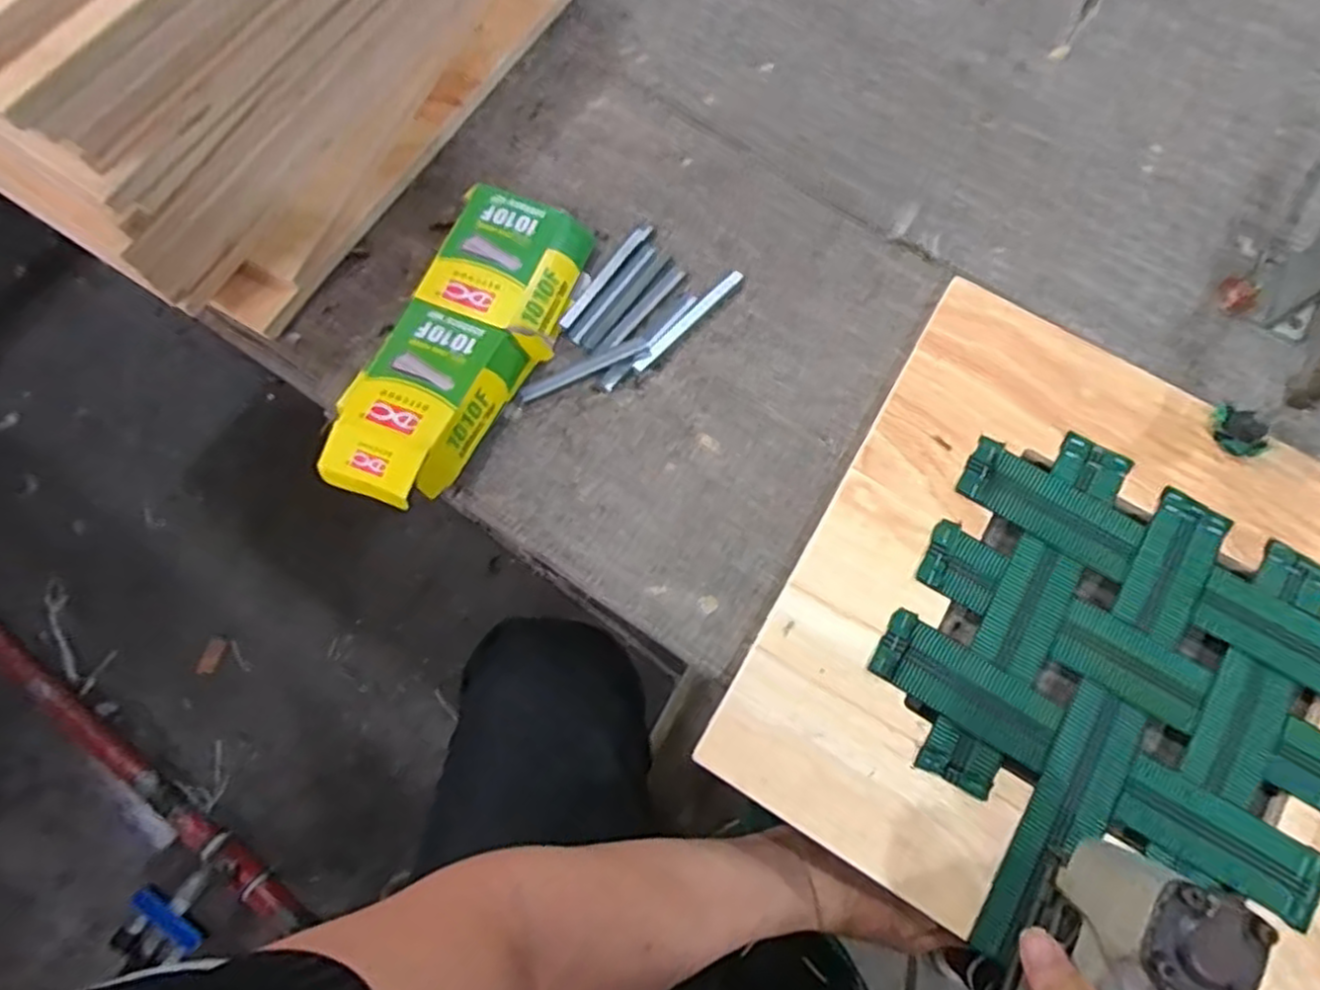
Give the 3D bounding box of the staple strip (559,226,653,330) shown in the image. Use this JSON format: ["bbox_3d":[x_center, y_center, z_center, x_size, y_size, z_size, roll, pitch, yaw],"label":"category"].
[{"bbox_3d":[-0.042,-0.171,0.567,0.013,0.007,0.111,33,77,9],"label":"staple strip"}]

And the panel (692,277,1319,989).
[{"bbox_3d":[0.300,0.109,0.479,0.417,0.012,0.392,31,76,9],"label":"panel"}]

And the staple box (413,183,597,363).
[{"bbox_3d":[-0.112,-0.170,0.554,0.103,0.032,0.108,21,75,6],"label":"staple box"}]

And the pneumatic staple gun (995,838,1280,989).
[{"bbox_3d":[0.197,0.278,0.355,0.039,0.145,0.205,23,75,7],"label":"pneumatic staple gun"}]

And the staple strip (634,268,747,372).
[{"bbox_3d":[0.021,-0.133,0.561,0.112,0.004,0.011,-44,78,-11],"label":"staple strip"}]

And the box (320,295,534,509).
[{"bbox_3d":[-0.168,-0.062,0.516,0.093,0.050,0.145,26,76,8],"label":"box"}]

